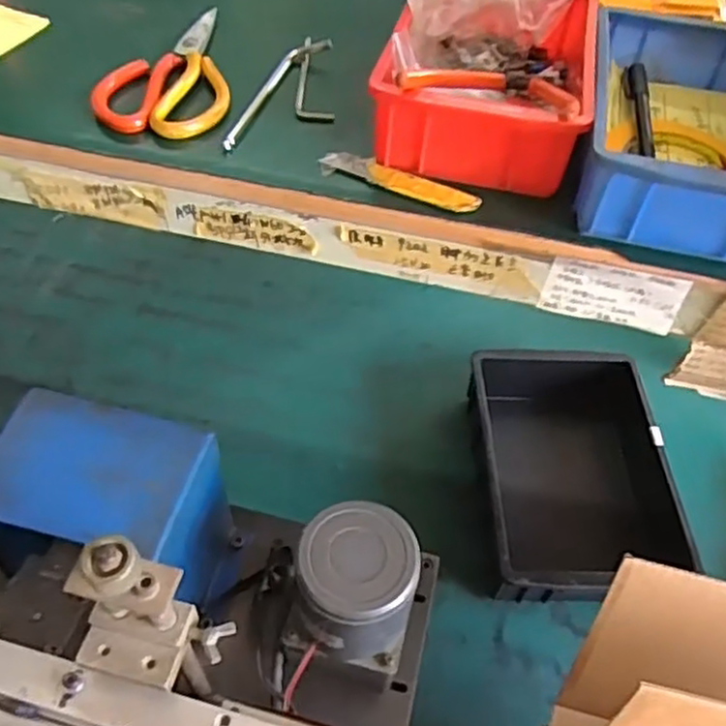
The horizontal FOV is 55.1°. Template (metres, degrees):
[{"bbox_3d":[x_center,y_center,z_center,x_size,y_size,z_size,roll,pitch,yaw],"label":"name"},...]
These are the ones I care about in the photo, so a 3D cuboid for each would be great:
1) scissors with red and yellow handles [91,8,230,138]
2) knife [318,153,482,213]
[{"bbox_3d":[-0.143,-0.217,0.510,0.088,0.013,0.158,-2,51,-6],"label":"scissors with red and yellow handles"},{"bbox_3d":[0.023,-0.116,0.442,0.105,0.007,0.022,21,53,13],"label":"knife"}]

